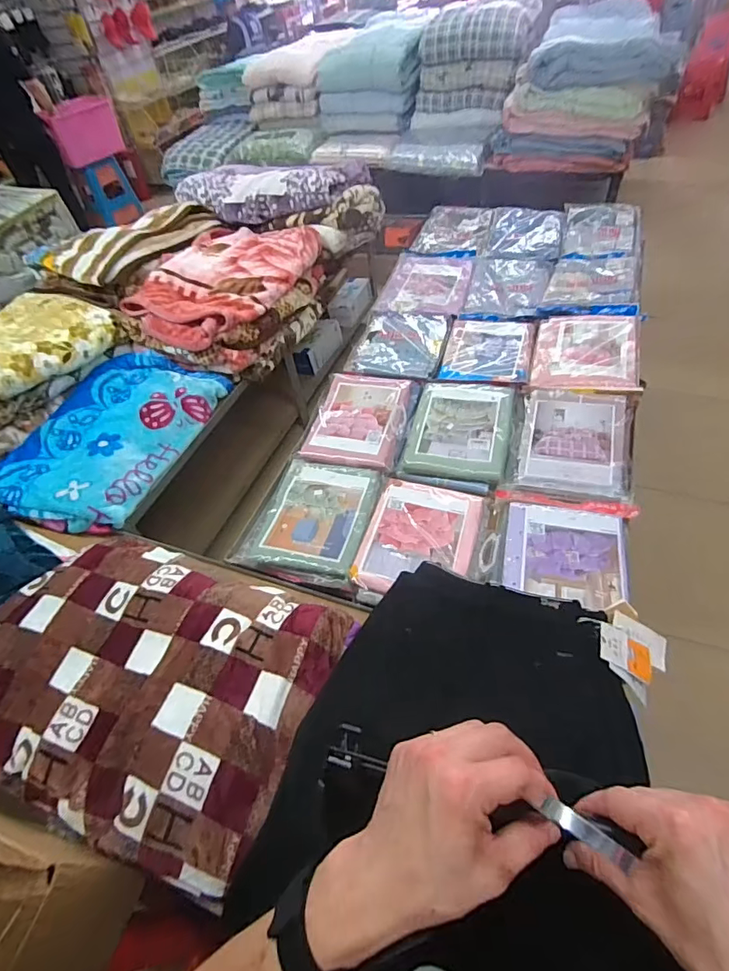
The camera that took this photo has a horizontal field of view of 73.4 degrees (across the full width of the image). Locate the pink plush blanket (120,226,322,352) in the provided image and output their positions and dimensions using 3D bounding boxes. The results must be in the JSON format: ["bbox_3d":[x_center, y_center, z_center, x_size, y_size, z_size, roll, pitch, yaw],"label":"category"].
[{"bbox_3d":[-0.488,-0.767,1.774,0.437,0.103,0.722,16,54,21],"label":"pink plush blanket"}]

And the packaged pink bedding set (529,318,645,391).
[{"bbox_3d":[0.676,-0.405,1.495,0.289,0.047,0.373,9,52,16],"label":"packaged pink bedding set"}]

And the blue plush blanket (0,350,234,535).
[{"bbox_3d":[-0.798,-0.167,1.534,0.475,0.093,0.665,12,52,18],"label":"blue plush blanket"}]

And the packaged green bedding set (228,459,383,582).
[{"bbox_3d":[-0.138,0.073,1.258,0.309,0.054,0.342,7,51,15],"label":"packaged green bedding set"}]

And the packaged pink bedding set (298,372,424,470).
[{"bbox_3d":[-0.005,-0.202,1.455,0.282,0.049,0.354,7,51,14],"label":"packaged pink bedding set"}]

